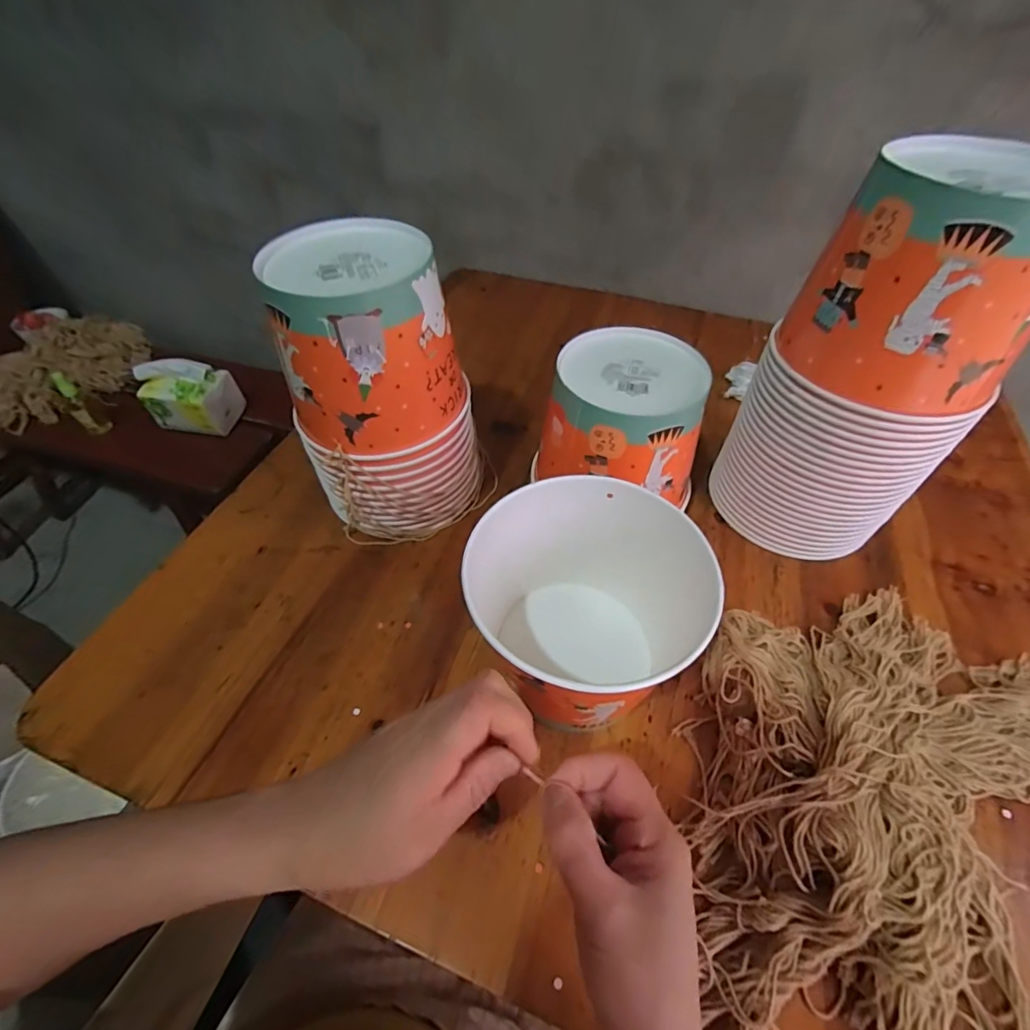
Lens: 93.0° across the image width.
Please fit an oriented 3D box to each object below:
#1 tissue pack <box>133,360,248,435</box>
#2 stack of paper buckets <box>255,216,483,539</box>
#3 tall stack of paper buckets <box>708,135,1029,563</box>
[{"bbox_3d":[-0.589,-0.216,0.890,0.138,0.122,0.090,6,51,4],"label":"tissue pack"},{"bbox_3d":[-0.117,-0.106,0.452,0.152,0.245,0.132,-10,50,-8],"label":"stack of paper buckets"},{"bbox_3d":[0.286,-0.104,0.406,0.158,0.305,0.126,32,57,25],"label":"tall stack of paper buckets"}]

